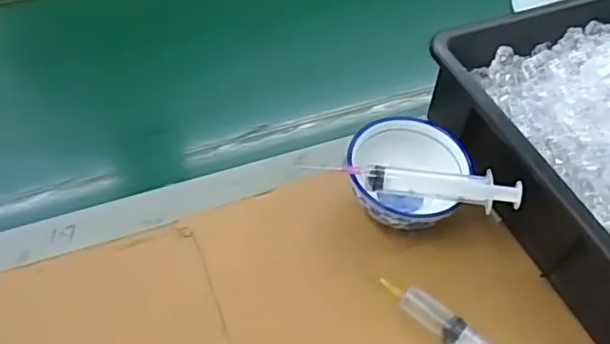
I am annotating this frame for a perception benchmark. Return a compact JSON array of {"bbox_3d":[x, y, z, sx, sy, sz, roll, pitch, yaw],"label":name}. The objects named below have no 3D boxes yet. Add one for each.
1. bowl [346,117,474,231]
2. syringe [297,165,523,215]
[{"bbox_3d":[0.081,0.006,0.485,0.096,0.047,0.105,2,54,-3],"label":"bowl"},{"bbox_3d":[0.084,0.008,0.443,0.154,0.025,0.021,11,52,4],"label":"syringe"}]

